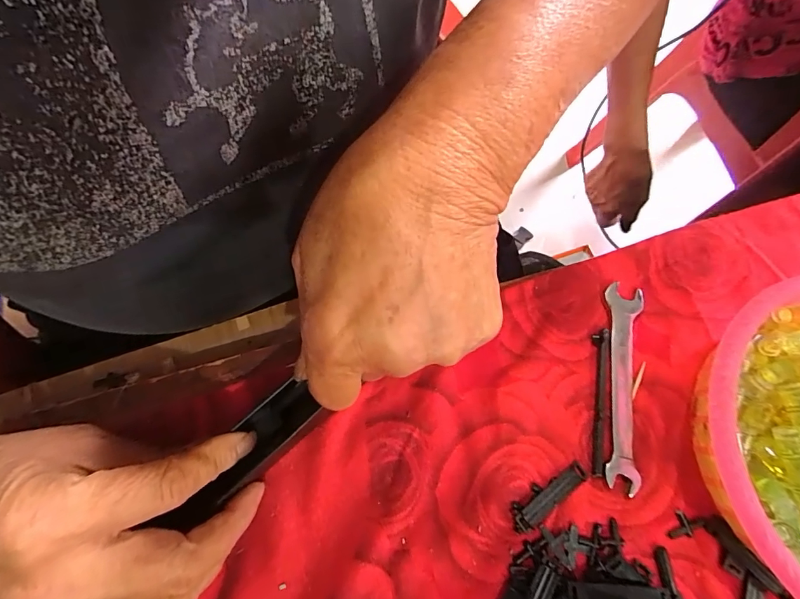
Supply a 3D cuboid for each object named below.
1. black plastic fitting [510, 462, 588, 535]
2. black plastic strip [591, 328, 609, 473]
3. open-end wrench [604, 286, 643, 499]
[{"bbox_3d":[0.079,0.104,0.217,0.048,0.004,0.014,-33,75,-10],"label":"black plastic fitting"},{"bbox_3d":[0.114,0.057,0.232,0.008,0.005,0.080,7,73,2],"label":"black plastic strip"},{"bbox_3d":[0.129,0.047,0.233,0.020,0.004,0.115,9,73,3],"label":"open-end wrench"}]

